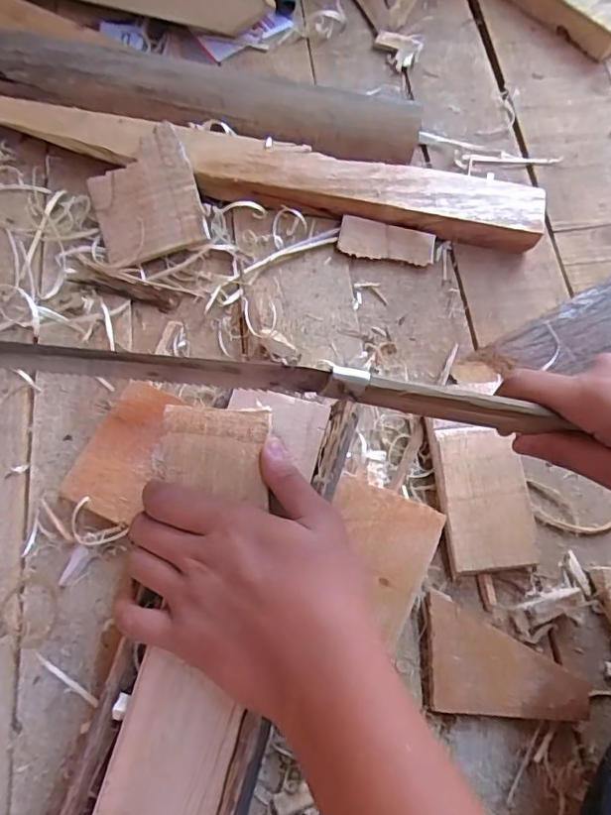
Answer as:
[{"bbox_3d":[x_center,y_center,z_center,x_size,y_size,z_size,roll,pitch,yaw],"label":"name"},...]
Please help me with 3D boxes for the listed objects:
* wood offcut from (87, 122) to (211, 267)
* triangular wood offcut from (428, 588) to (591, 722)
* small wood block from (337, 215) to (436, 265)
[{"bbox_3d":[-0.130,-0.170,0.463,0.084,0.006,0.099,-17,86,1],"label":"wood offcut"},{"bbox_3d":[0.125,0.156,0.359,0.095,0.015,0.065,5,67,0],"label":"triangular wood offcut"},{"bbox_3d":[0.068,-0.139,0.481,0.079,0.015,0.030,9,67,2],"label":"small wood block"}]

